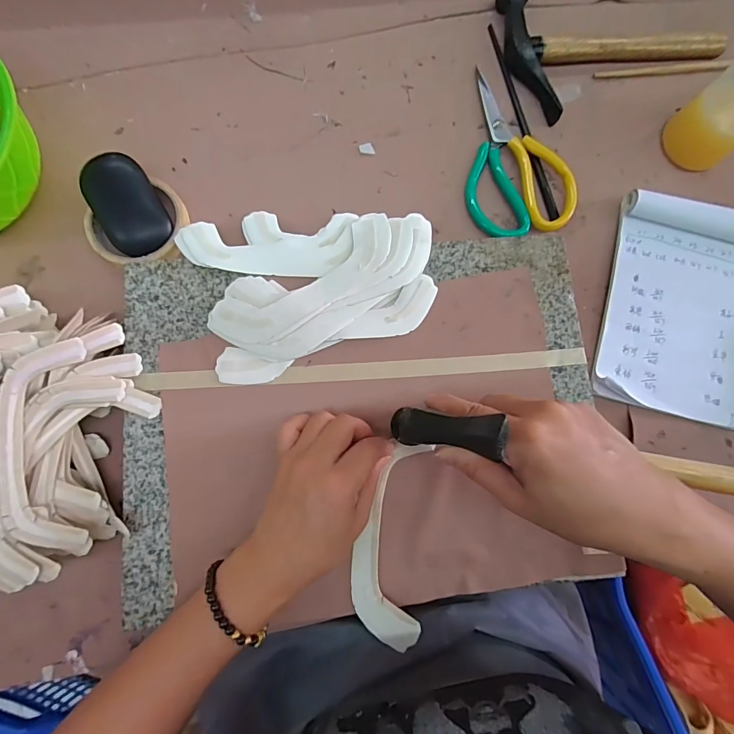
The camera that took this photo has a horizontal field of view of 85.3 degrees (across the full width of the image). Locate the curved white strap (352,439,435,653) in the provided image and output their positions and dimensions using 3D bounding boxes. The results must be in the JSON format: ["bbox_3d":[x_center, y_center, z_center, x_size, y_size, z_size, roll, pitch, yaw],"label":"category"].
[{"bbox_3d":[0.018,0.135,0.313,0.053,0.014,0.149,6,78,-1],"label":"curved white strap"}]

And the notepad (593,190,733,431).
[{"bbox_3d":[0.299,-0.056,0.373,0.137,0.024,0.204,15,81,0],"label":"notepad"}]

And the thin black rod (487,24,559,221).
[{"bbox_3d":[0.158,-0.255,0.409,0.013,0.008,0.226,-14,82,-4],"label":"thin black rod"}]

